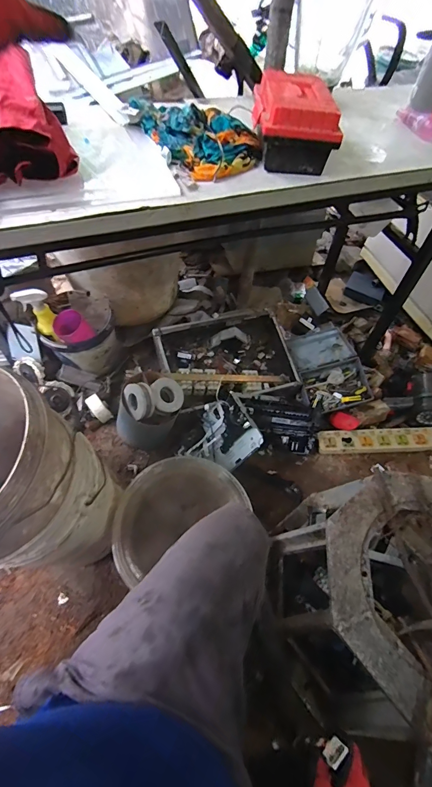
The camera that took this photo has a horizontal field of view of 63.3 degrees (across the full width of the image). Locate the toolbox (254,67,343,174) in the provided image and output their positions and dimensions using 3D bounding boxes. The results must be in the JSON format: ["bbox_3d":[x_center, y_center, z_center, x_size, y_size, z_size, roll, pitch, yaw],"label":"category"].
[{"bbox_3d":[0.135,-0.460,0.600,0.125,0.096,0.163,-1,54,0],"label":"toolbox"}]

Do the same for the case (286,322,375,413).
[{"bbox_3d":[0.377,-0.105,1.198,0.225,0.069,0.344,-7,54,-5],"label":"case"}]

